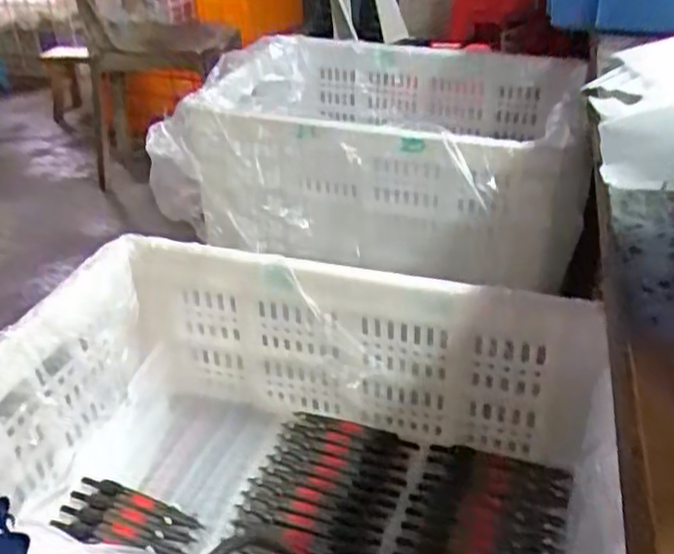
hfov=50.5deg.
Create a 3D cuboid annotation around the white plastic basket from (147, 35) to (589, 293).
[{"bbox_3d":[0.044,-0.192,1.012,0.521,0.197,0.409,5,34,11],"label":"white plastic basket"}]

